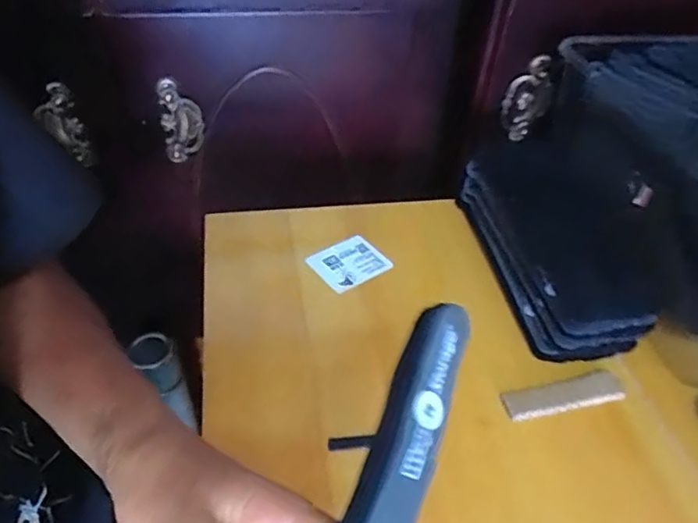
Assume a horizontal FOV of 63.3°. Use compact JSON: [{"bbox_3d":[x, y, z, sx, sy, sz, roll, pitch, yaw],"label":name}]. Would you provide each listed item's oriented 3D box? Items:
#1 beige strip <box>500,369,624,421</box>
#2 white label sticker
[{"bbox_3d":[0.145,0.091,0.386,0.086,0.004,0.024,-8,44,-13],"label":"beige strip"},{"bbox_3d":[-0.001,0.001,0.480,0.058,0.006,0.047,-28,56,-24],"label":"white label sticker"}]

